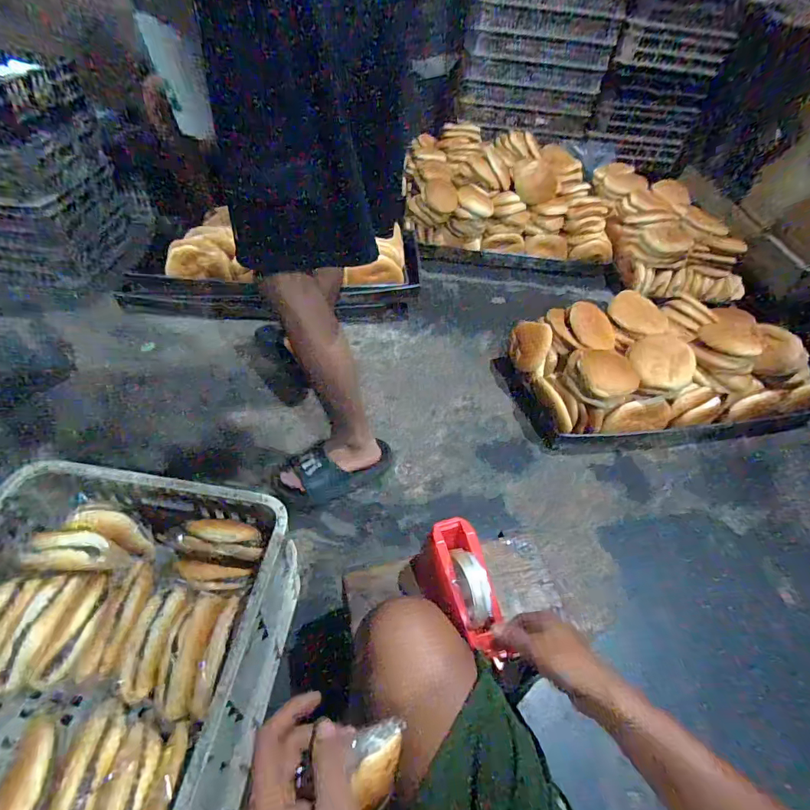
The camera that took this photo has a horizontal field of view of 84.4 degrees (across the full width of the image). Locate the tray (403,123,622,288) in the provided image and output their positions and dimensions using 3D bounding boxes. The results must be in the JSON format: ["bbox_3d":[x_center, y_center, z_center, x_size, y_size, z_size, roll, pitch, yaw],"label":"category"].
[{"bbox_3d":[0.376,-0.796,1.731,0.762,0.295,0.659,3,48,-4],"label":"tray"}]

